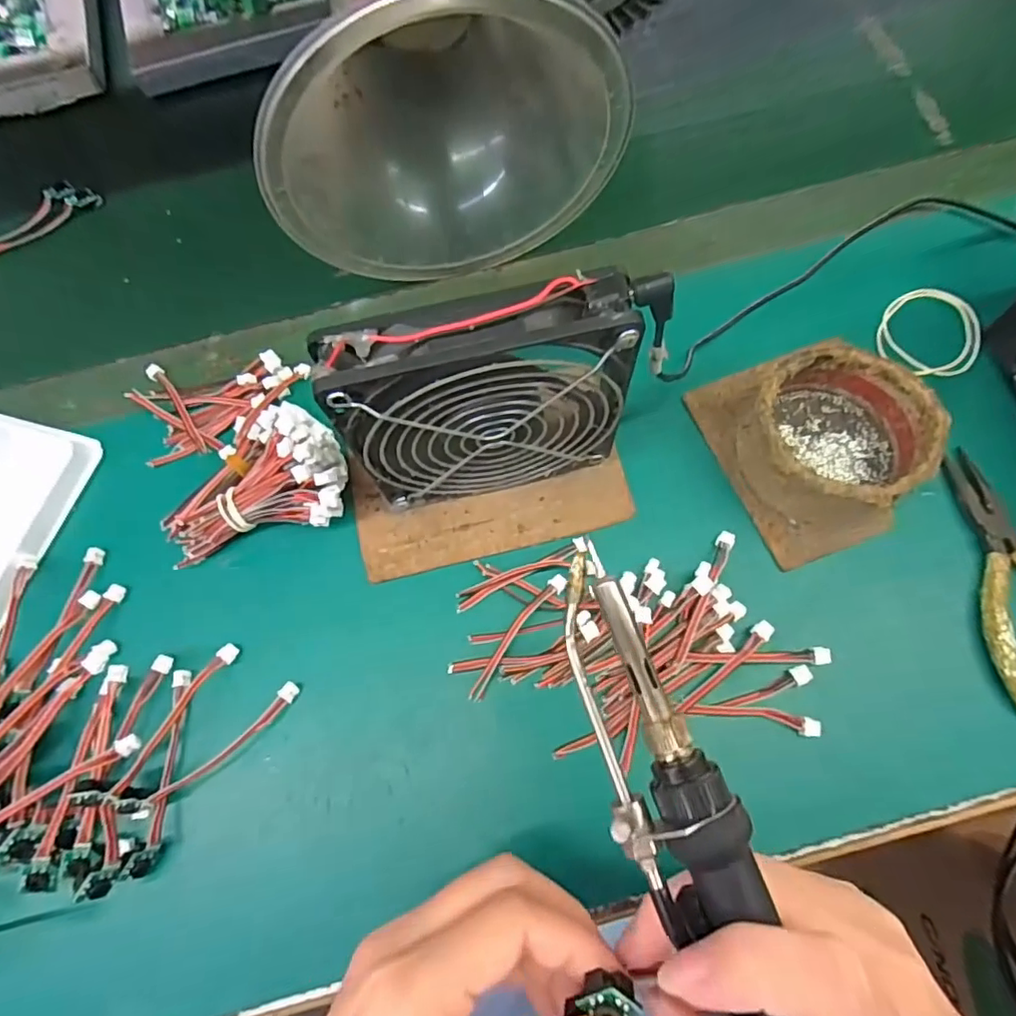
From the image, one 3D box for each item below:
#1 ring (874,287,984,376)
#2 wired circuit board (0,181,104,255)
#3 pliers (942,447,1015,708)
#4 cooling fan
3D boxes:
[{"bbox_3d":[0.245,-0.102,0.330,0.057,0.008,0.054,-2,71,6],"label":"ring"},{"bbox_3d":[-0.327,-0.193,0.391,0.095,0.017,0.021,-37,74,-9],"label":"wired circuit board"},{"bbox_3d":[0.247,0.032,0.275,0.056,0.010,0.127,-11,71,-1],"label":"pliers"},{"bbox_3d":[-0.005,-0.043,0.253,0.124,0.128,0.030,-12,71,-1],"label":"cooling fan"}]

